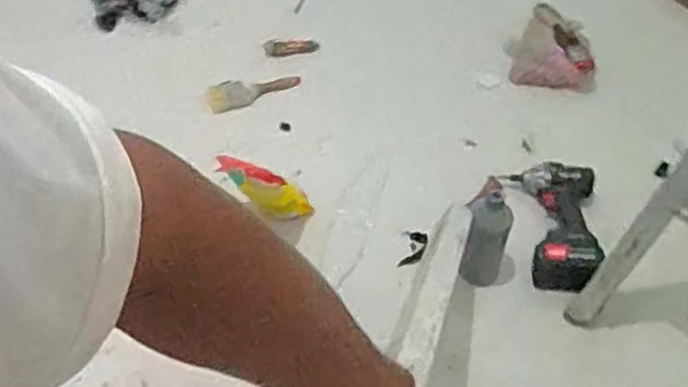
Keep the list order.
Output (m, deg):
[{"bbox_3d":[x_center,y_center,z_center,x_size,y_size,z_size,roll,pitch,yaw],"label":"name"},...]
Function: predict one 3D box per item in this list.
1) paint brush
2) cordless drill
[{"bbox_3d":[-0.190,-0.218,1.525,0.196,0.025,0.074,-13,54,-6],"label":"paint brush"},{"bbox_3d":[0.390,0.050,1.272,0.164,0.095,0.273,-6,53,-1],"label":"cordless drill"}]

